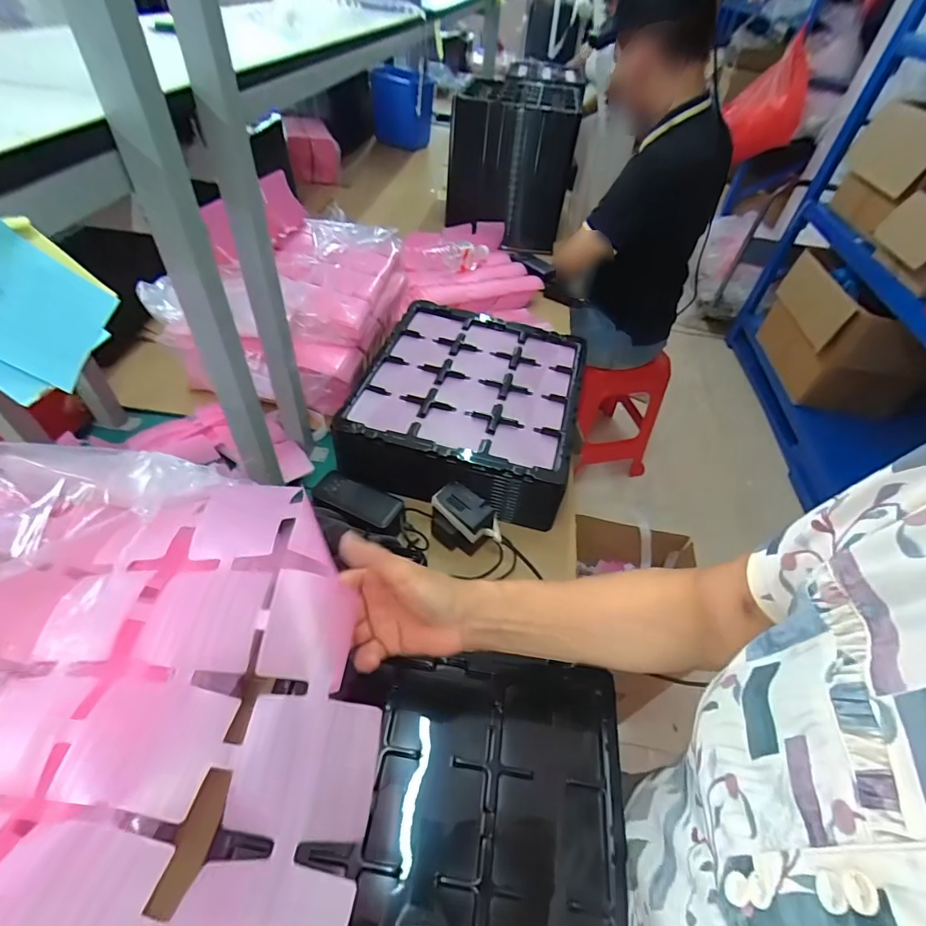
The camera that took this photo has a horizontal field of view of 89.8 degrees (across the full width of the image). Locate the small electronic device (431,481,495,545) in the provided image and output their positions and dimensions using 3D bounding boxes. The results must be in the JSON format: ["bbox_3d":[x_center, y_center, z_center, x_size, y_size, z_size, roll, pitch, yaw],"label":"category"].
[{"bbox_3d":[0.004,0.065,0.633,0.084,0.028,0.048,35,54,24],"label":"small electronic device"}]

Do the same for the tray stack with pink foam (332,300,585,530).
[{"bbox_3d":[0.014,-0.092,0.777,0.335,0.098,0.398,14,49,7],"label":"tray stack with pink foam"}]

